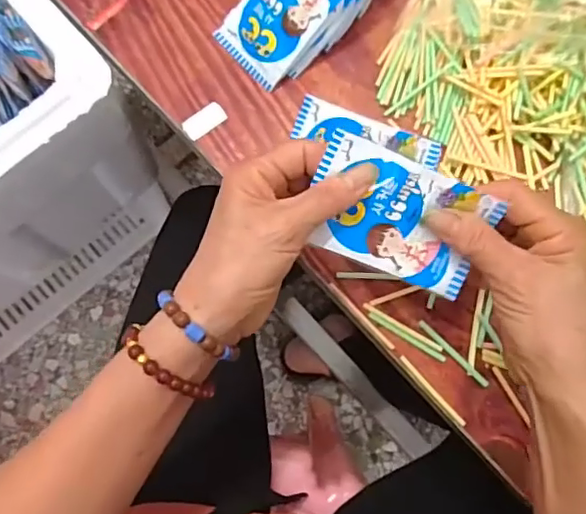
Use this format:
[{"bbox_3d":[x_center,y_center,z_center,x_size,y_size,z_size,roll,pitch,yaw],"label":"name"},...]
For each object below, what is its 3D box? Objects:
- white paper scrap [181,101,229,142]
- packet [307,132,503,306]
[{"bbox_3d":[-0.067,-0.103,0.435,0.034,0.004,0.018,-38,82,-7],"label":"white paper scrap"},{"bbox_3d":[0.057,-0.022,0.325,0.091,0.010,0.067,19,116,-2],"label":"packet"}]

